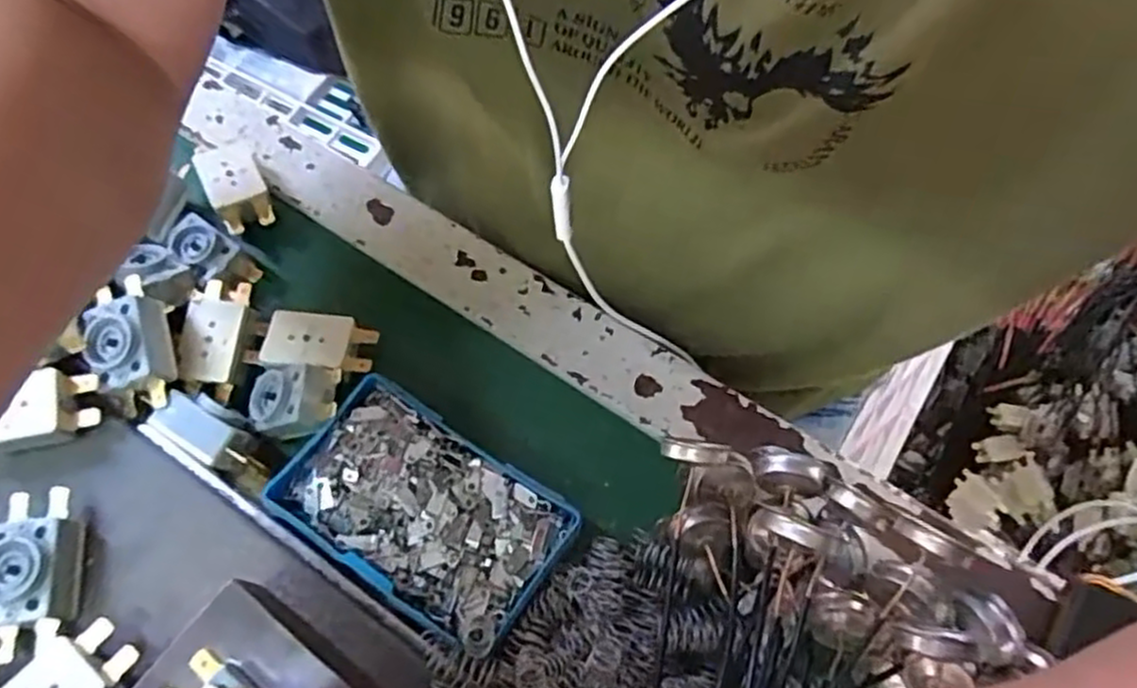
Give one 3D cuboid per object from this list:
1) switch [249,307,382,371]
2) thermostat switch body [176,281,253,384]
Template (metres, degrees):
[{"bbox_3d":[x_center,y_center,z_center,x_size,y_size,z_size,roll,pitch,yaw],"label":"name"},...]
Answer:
[{"bbox_3d":[-0.120,0.000,0.349,0.062,0.018,0.027,8,67,5],"label":"switch"},{"bbox_3d":[-0.161,-0.007,0.347,0.028,0.011,0.048,-1,66,1],"label":"thermostat switch body"}]

